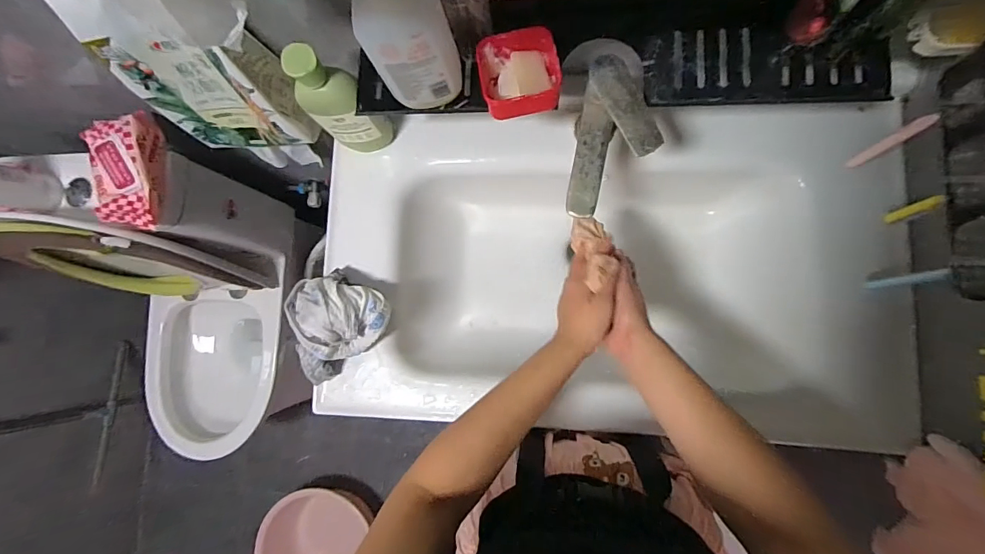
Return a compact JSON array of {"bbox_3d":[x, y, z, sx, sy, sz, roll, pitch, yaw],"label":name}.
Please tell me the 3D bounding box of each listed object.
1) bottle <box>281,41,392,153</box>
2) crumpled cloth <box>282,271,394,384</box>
[{"bbox_3d":[-0.206,-0.230,0.586,0.067,0.215,0.074,37,91,10],"label":"bottle"},{"bbox_3d":[-0.234,0.056,0.610,0.155,0.070,0.135,-36,81,4],"label":"crumpled cloth"}]

